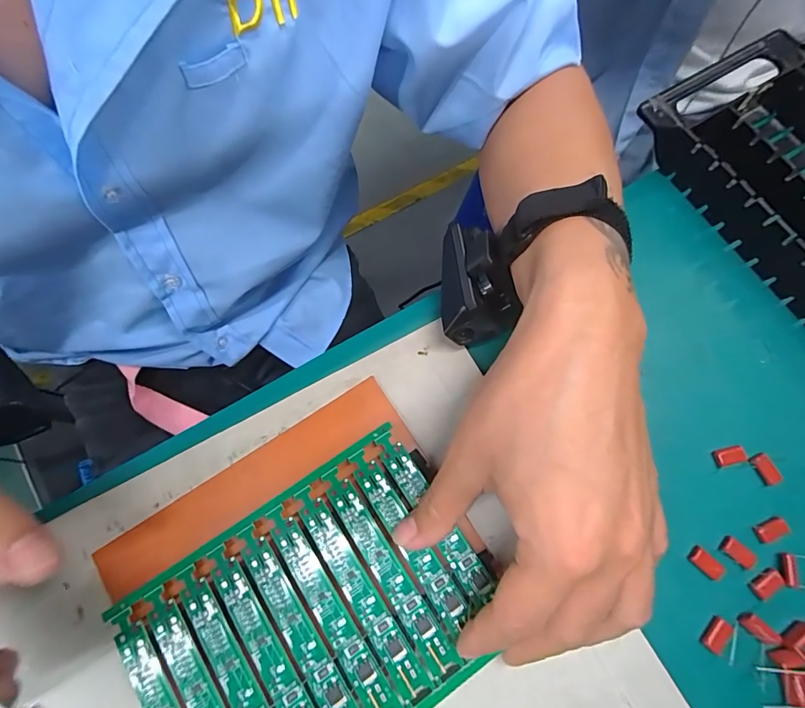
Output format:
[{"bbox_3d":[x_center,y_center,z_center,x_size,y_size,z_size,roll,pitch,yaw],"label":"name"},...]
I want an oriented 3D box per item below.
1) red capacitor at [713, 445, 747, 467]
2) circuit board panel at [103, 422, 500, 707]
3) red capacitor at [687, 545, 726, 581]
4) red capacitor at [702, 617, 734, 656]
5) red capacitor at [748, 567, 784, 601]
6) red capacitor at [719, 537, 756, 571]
[{"bbox_3d":[0.185,0.058,0.243,0.014,0.007,0.010,-12,74,-5],"label":"red capacitor"},{"bbox_3d":[-0.043,0.130,0.208,0.160,0.005,0.120,-32,77,-10],"label":"circuit board panel"},{"bbox_3d":[0.162,0.111,0.228,0.018,0.004,0.010,41,77,10],"label":"red capacitor"},{"bbox_3d":[0.160,0.143,0.217,0.009,0.004,0.017,38,76,9],"label":"red capacitor"},{"bbox_3d":[0.192,0.121,0.225,0.016,0.004,0.010,-33,77,-10],"label":"red capacitor"},{"bbox_3d":[0.180,0.106,0.229,0.017,0.004,0.010,39,76,9],"label":"red capacitor"}]

